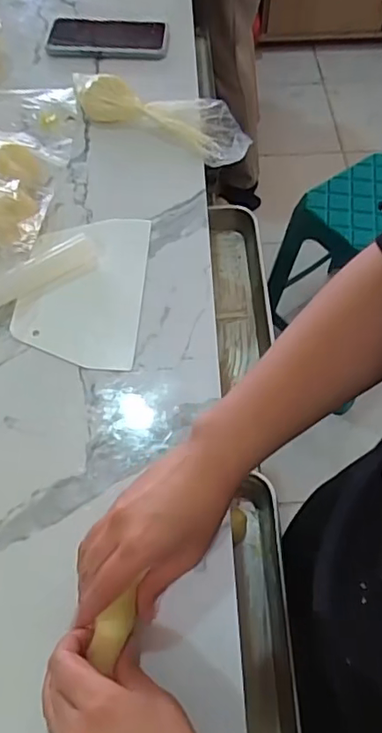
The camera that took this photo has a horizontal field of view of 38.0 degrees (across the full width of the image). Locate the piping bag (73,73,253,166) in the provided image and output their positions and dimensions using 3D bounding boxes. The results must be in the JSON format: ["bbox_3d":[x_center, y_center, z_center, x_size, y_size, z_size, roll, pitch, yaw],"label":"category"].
[{"bbox_3d":[-0.043,-0.319,0.683,0.250,0.036,0.091,25,63,13],"label":"piping bag"}]

